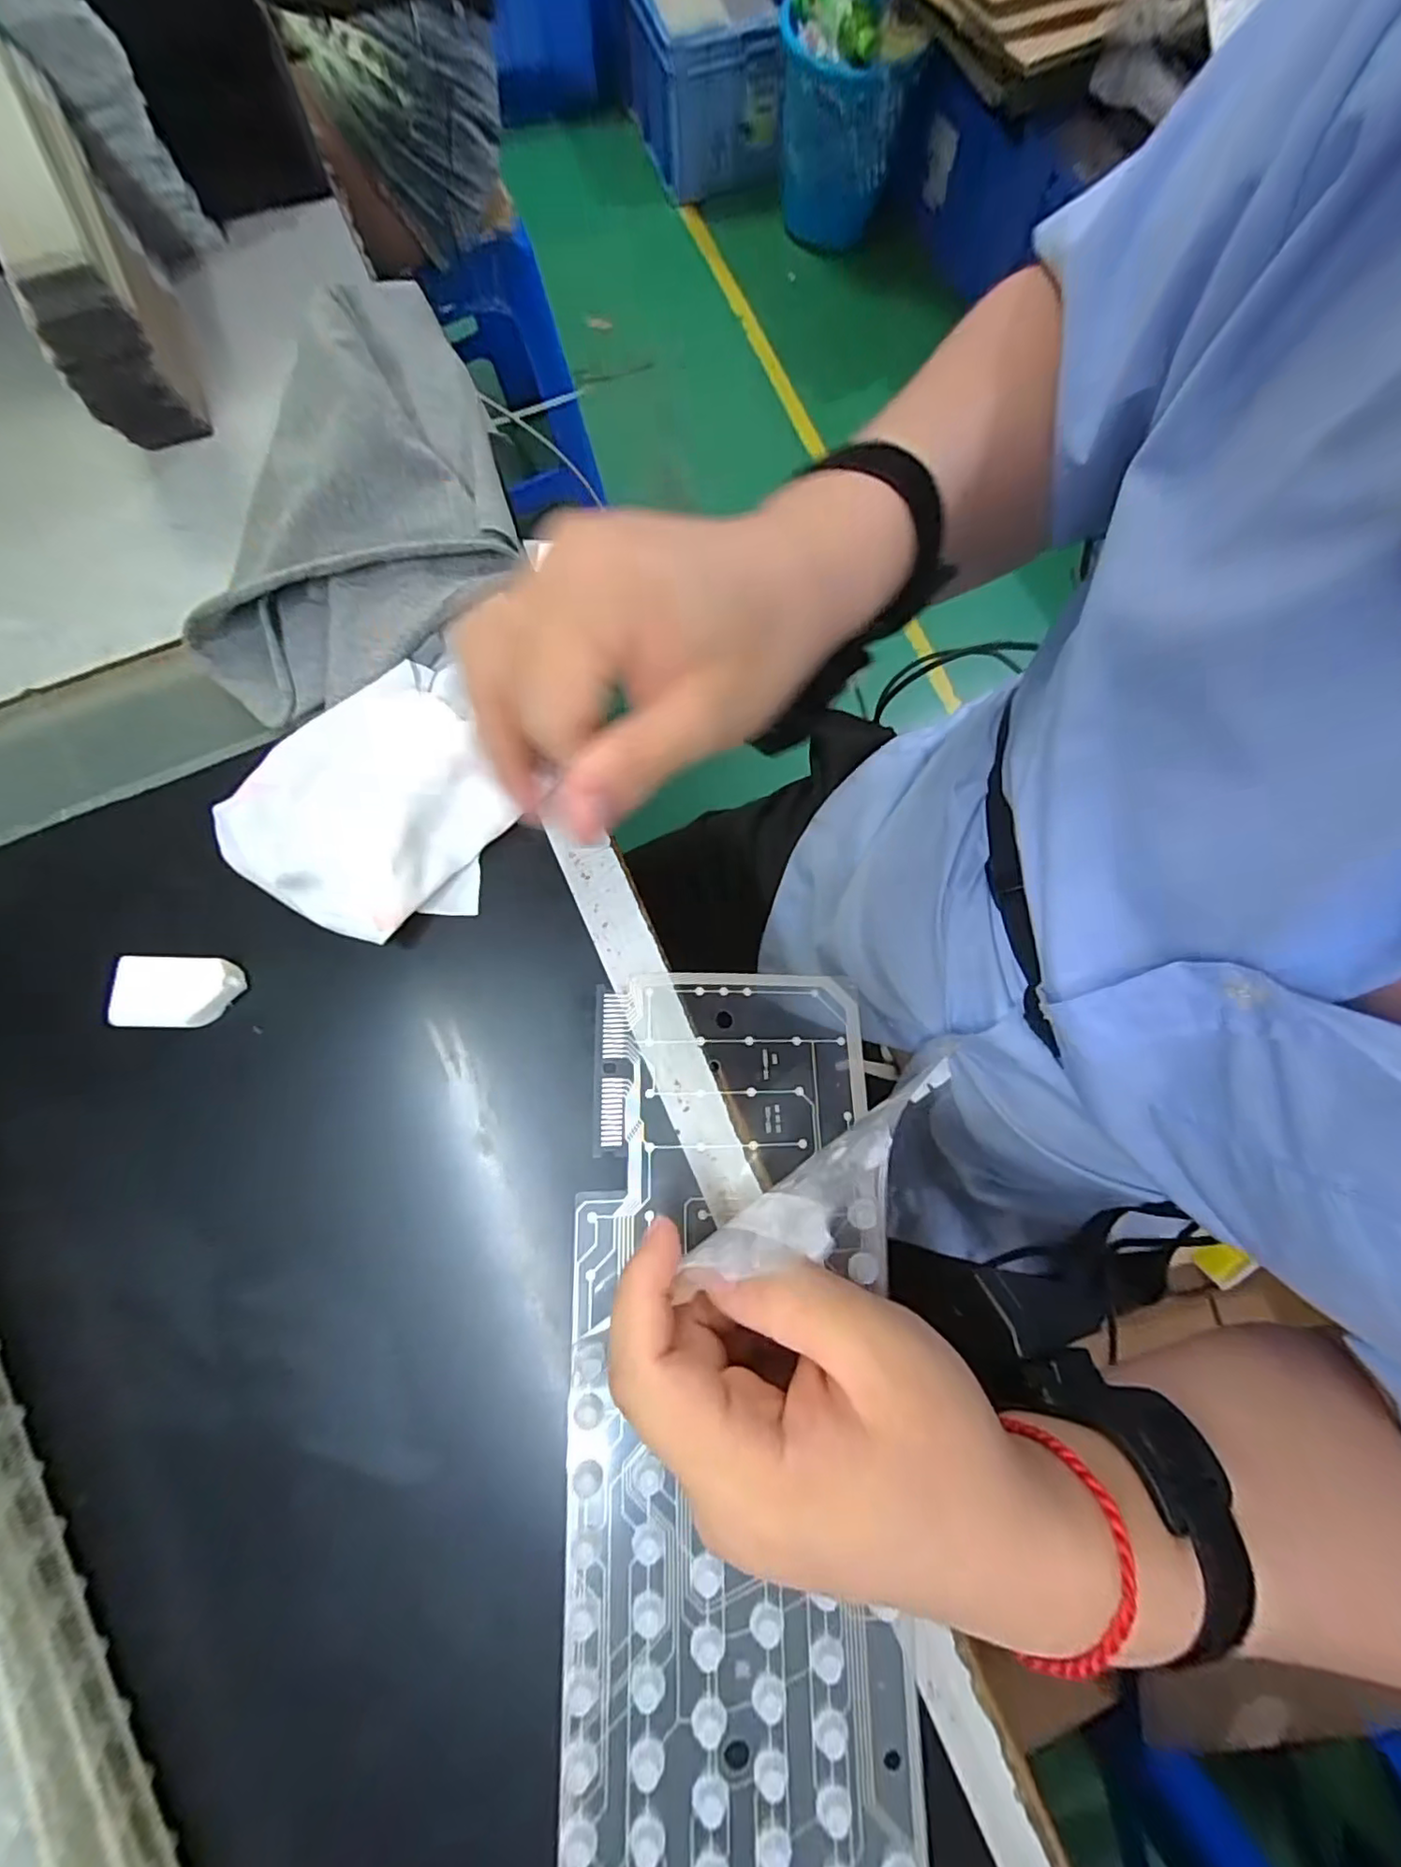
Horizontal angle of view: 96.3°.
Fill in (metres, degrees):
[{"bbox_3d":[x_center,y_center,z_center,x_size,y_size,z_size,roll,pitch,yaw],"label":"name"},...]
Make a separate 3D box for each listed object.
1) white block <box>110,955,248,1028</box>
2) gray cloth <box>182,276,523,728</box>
[{"bbox_3d":[-0.193,0.022,0.234,0.042,0.013,0.026,0,79,-1],"label":"white block"},{"bbox_3d":[-0.132,-0.196,0.267,0.107,0.035,0.218,13,79,2],"label":"gray cloth"}]

